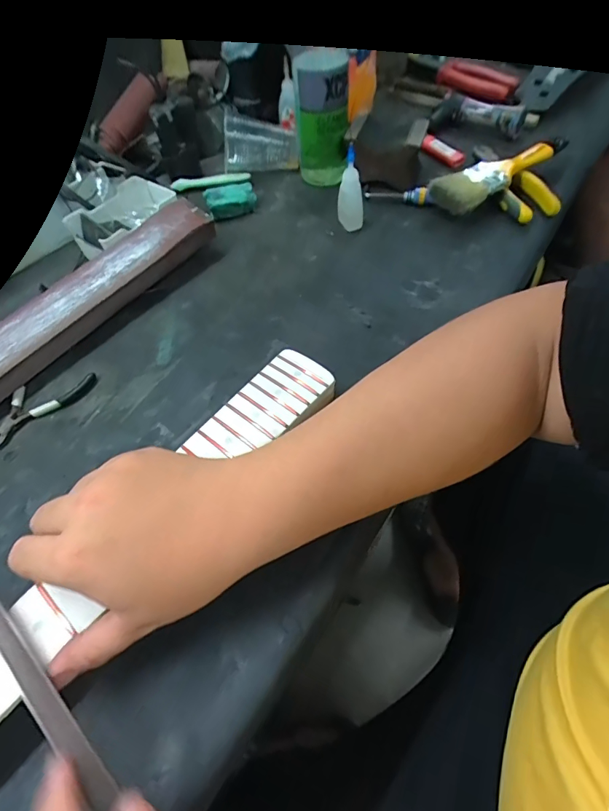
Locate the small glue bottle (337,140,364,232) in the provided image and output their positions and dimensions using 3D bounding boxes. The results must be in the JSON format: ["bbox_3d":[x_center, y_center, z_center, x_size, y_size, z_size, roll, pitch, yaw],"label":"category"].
[{"bbox_3d":[0.053,-0.242,0.459,0.019,0.088,0.026,-24,60,-11],"label":"small glue bottle"}]

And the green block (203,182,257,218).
[{"bbox_3d":[-0.090,-0.251,0.507,0.059,0.028,0.032,-13,58,-4],"label":"green block"}]

